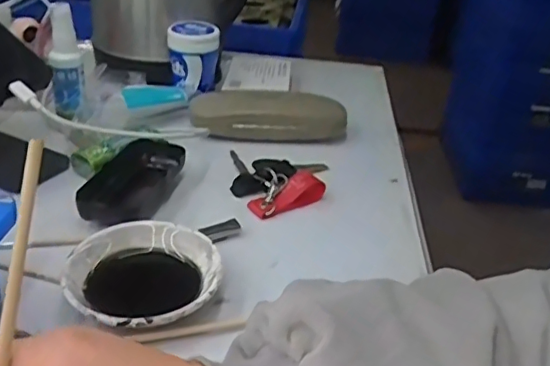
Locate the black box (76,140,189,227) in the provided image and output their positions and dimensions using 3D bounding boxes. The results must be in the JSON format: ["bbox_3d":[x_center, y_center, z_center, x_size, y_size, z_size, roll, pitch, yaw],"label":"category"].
[{"bbox_3d":[-0.111,0.000,0.458,0.055,0.026,0.105,9,29,6],"label":"black box"}]

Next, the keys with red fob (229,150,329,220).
[{"bbox_3d":[0.005,-0.005,0.490,0.082,0.020,0.094,4,29,-4],"label":"keys with red fob"}]

